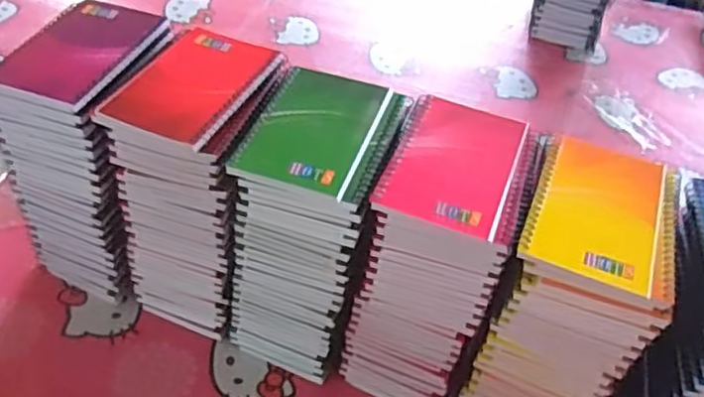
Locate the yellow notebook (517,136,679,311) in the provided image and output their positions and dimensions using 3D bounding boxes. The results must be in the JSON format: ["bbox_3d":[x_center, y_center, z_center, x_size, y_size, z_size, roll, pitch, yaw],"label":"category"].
[{"bbox_3d":[0.172,0.008,0.451,0.095,0.009,0.131,19,46,11],"label":"yellow notebook"}]

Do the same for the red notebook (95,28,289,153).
[{"bbox_3d":[-0.118,-0.088,0.500,0.086,0.007,0.128,21,47,13],"label":"red notebook"}]

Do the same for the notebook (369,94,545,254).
[{"bbox_3d":[0.080,-0.025,0.472,0.097,0.007,0.128,17,46,10],"label":"notebook"}]

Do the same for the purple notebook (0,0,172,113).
[{"bbox_3d":[-0.215,-0.118,0.520,0.092,0.012,0.129,16,46,8],"label":"purple notebook"}]

